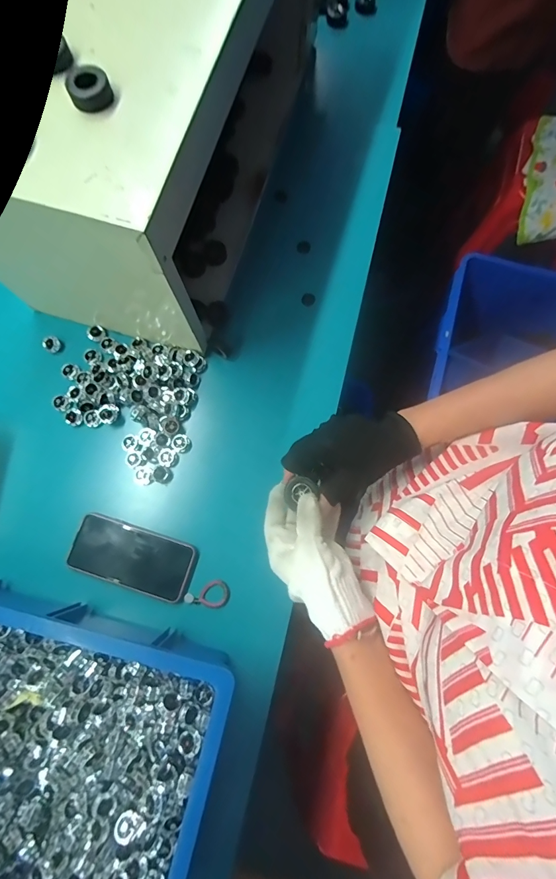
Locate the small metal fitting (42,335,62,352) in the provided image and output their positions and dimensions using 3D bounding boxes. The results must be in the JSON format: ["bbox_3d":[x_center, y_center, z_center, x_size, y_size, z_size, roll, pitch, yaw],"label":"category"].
[{"bbox_3d":[-0.352,-0.149,0.590,0.018,0.015,0.024,37,81,6],"label":"small metal fitting"}]

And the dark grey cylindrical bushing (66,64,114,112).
[{"bbox_3d":[-0.171,-0.317,0.343,0.037,0.017,0.031,-23,80,-4],"label":"dark grey cylindrical bushing"}]

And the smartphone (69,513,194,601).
[{"bbox_3d":[-0.202,0.162,0.525,0.167,0.007,0.078,18,78,5],"label":"smartphone"}]

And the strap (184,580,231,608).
[{"bbox_3d":[-0.094,0.215,0.517,0.059,0.008,0.034,-24,73,-6],"label":"strap"}]

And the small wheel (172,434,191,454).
[{"bbox_3d":[-0.143,0.006,0.564,0.021,0.025,0.025,44,82,8],"label":"small wheel"}]

